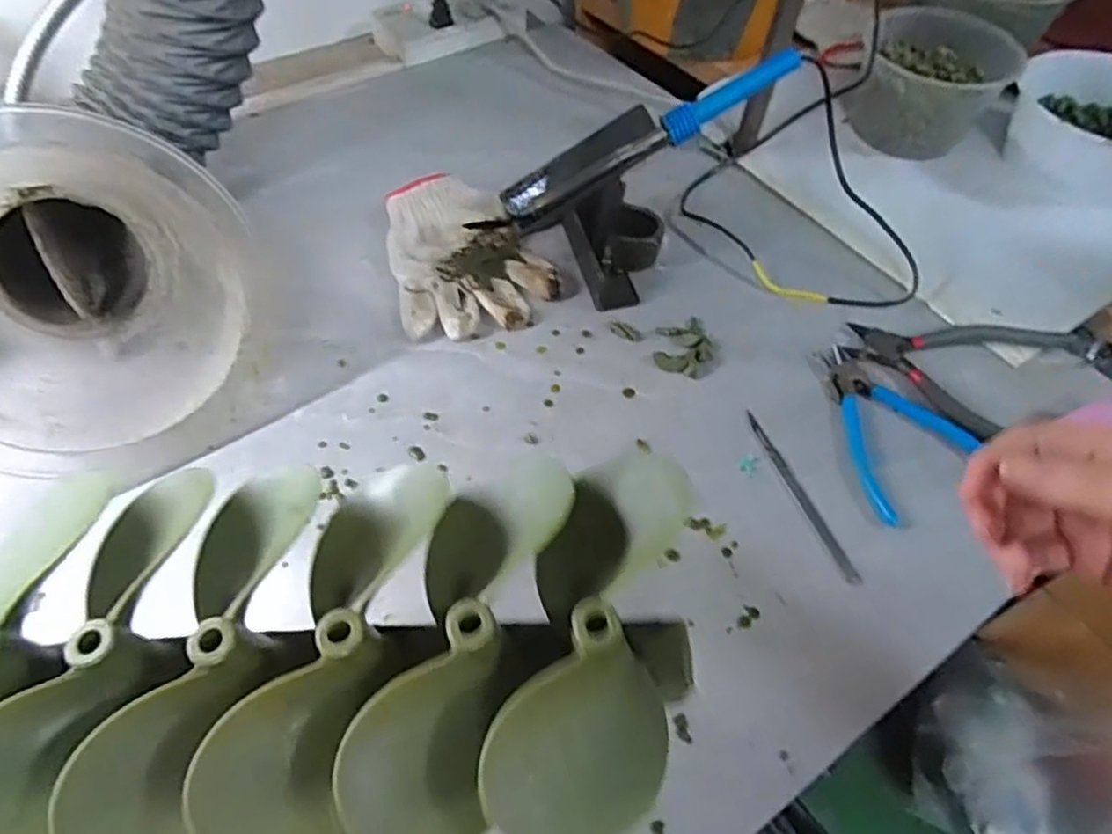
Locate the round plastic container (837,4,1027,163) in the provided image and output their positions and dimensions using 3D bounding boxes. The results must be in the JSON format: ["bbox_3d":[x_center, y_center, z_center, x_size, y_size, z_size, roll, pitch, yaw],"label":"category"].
[{"bbox_3d":[0.364,-0.324,0.688,0.134,0.093,0.135,0,53,0],"label":"round plastic container"}]

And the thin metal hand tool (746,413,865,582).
[{"bbox_3d":[0.167,0.052,0.477,0.010,0.006,0.140,-14,54,-11],"label":"thin metal hand tool"}]

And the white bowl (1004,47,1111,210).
[{"bbox_3d":[0.511,-0.270,0.660,0.171,0.066,0.159,0,53,0],"label":"white bowl"}]

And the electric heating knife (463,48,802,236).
[{"bbox_3d":[0.062,-0.207,0.548,0.275,0.017,0.033,-29,55,7],"label":"electric heating knife"}]

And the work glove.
[{"bbox_3d":[-0.080,-0.146,0.609,0.128,0.028,0.182,-14,54,-11],"label":"work glove"}]

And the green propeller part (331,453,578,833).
[{"bbox_3d":[-0.031,0.094,0.292,0.069,0.066,0.152,9,53,6],"label":"green propeller part"}]

